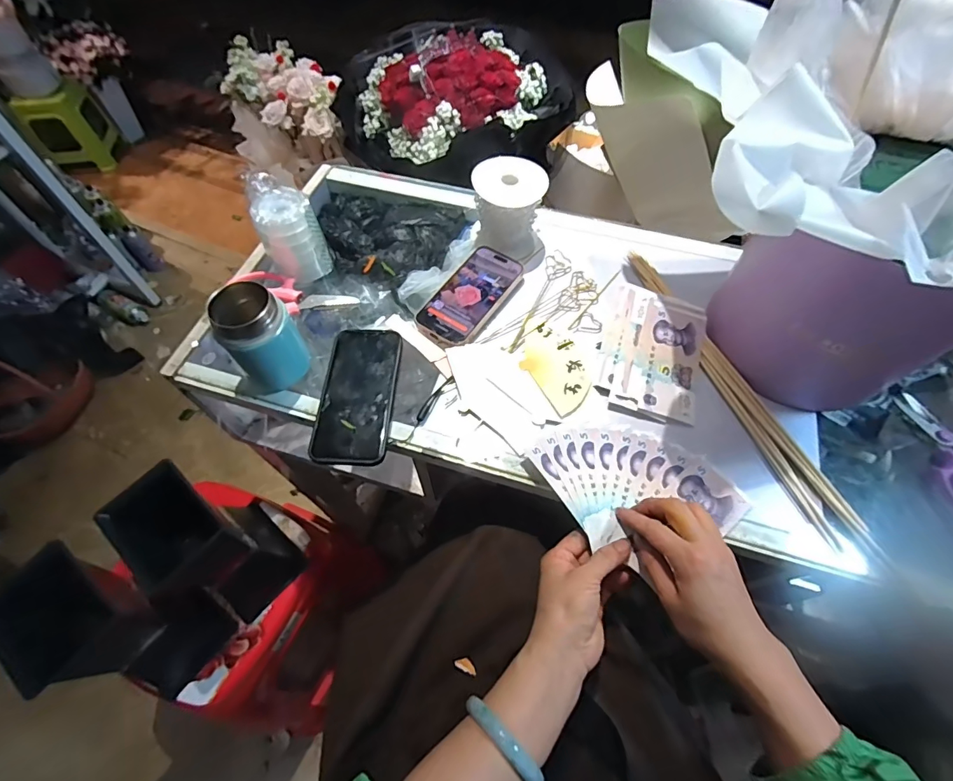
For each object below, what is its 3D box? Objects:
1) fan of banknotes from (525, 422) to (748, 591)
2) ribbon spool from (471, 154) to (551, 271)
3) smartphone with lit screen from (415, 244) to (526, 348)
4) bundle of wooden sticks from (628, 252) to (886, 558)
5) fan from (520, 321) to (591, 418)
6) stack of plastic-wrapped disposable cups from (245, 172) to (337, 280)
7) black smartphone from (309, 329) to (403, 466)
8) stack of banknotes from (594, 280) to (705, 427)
[{"bbox_3d":[0.152,0.084,0.431,0.144,0.017,0.157,-31,64,-17],"label":"fan of banknotes"},{"bbox_3d":[0.043,-0.220,0.567,0.089,0.098,0.085,0,59,0],"label":"ribbon spool"},{"bbox_3d":[-0.007,-0.117,0.553,0.076,0.015,0.150,31,64,17],"label":"smartphone with lit screen"},{"bbox_3d":[0.274,-0.015,0.492,0.040,0.014,0.395,-20,61,-11],"label":"bundle of wooden sticks"},{"bbox_3d":[0.089,-0.028,0.505,0.066,0.004,0.109,-28,63,-15],"label":"fan"},{"bbox_3d":[-0.223,-0.194,0.545,0.068,0.108,0.066,-23,62,-13],"label":"stack of plastic-wrapped disposable cups"},{"bbox_3d":[-0.125,0.004,0.484,0.074,0.013,0.161,2,59,2],"label":"black smartphone"},{"bbox_3d":[0.193,-0.044,0.498,0.107,0.030,0.148,15,60,9],"label":"stack of banknotes"}]

